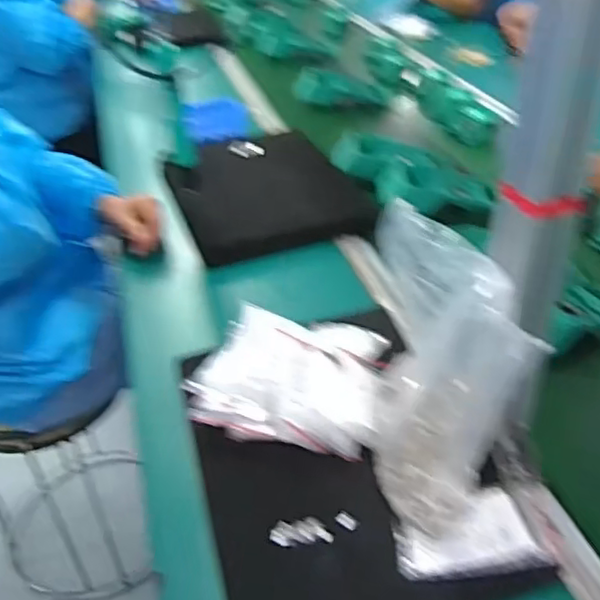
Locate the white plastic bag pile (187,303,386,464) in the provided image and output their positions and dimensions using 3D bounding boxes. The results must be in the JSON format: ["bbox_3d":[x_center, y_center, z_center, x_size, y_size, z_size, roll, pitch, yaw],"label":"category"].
[{"bbox_3d":[-0.007,0.067,0.622,0.170,0.066,0.146,7,38,12],"label":"white plastic bag pile"}]

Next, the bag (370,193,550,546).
[{"bbox_3d":[0.112,0.057,0.509,0.095,0.213,0.160,1,37,5],"label":"bag"}]

